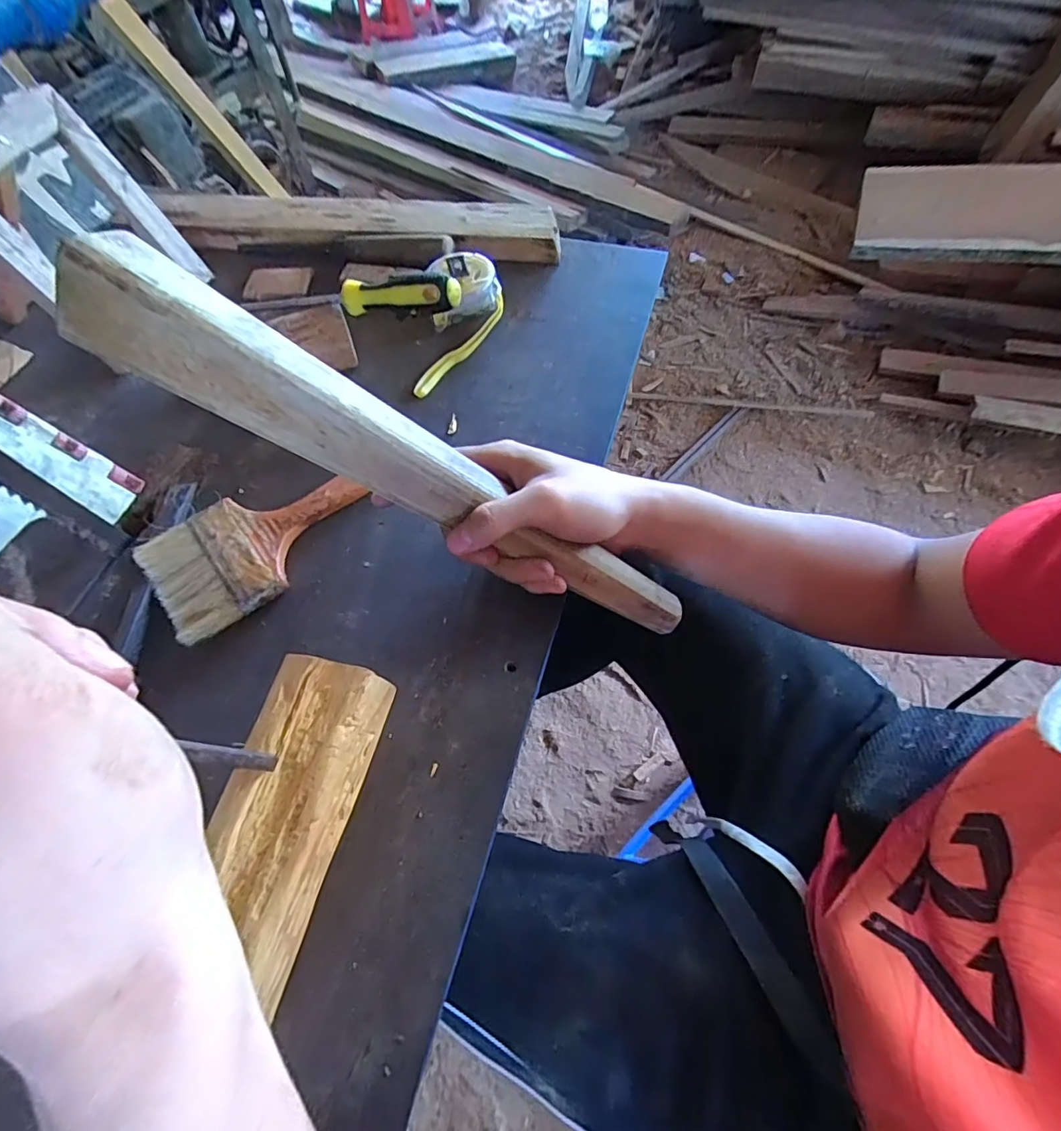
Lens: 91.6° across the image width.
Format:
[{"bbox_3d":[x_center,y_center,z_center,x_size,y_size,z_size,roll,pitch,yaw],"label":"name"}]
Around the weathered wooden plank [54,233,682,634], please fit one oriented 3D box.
[{"bbox_3d":[-0.057,-0.052,0.289,0.350,0.033,0.043,29,63,-18],"label":"weathered wooden plank"}]

